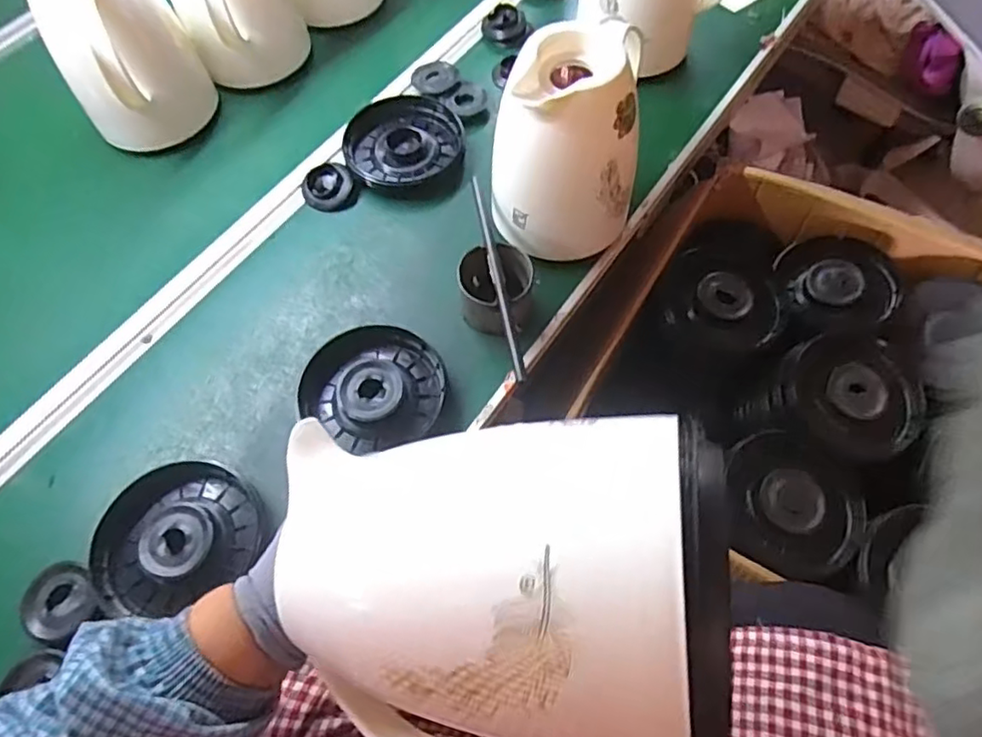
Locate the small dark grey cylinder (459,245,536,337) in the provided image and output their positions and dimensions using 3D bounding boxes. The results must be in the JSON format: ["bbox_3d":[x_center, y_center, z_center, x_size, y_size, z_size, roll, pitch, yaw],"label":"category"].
[{"bbox_3d":[0.003,-0.076,0.613,0.077,0.063,0.088,26,66,15],"label":"small dark grey cylinder"}]

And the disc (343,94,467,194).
[{"bbox_3d":[-0.095,-0.262,0.720,0.129,0.023,0.135,-1,62,2],"label":"disc"}]

